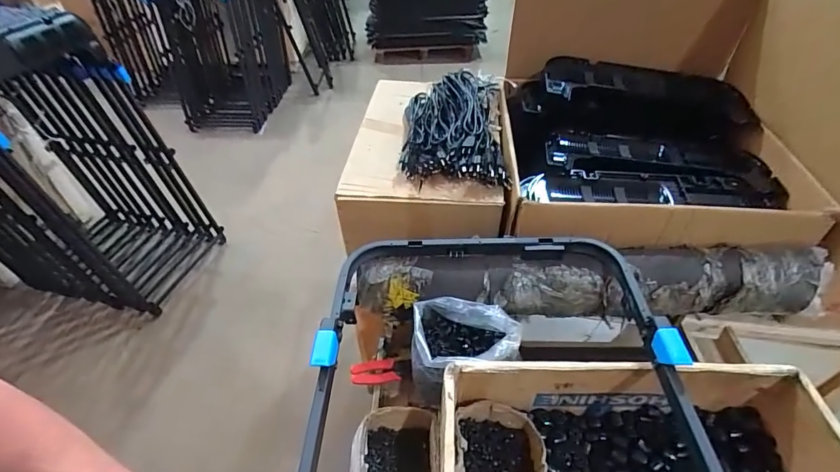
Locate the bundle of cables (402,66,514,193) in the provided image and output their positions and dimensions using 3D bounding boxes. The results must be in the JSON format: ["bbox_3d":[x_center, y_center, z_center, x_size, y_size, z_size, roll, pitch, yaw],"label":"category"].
[{"bbox_3d":[0.073,-0.261,0.970,0.227,0.102,0.404,-2,43,0],"label":"bundle of cables"}]

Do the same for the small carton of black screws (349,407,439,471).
[{"bbox_3d":[-0.041,0.378,0.688,0.140,0.100,0.178,0,43,2],"label":"small carton of black screws"}]

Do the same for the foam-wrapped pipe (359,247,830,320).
[{"bbox_3d":[0.307,0.078,0.779,0.847,0.102,0.137,-2,43,0],"label":"foam-wrapped pipe"}]

